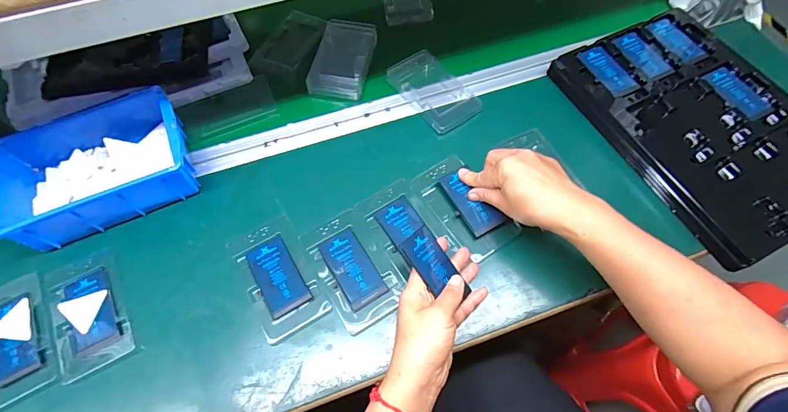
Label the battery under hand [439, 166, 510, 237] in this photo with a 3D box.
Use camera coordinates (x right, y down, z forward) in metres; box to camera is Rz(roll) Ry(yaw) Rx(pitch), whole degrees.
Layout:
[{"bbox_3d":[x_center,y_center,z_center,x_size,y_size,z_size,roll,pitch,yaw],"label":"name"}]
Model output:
[{"bbox_3d":[0.090,-0.006,0.460,0.037,0.005,0.086,-37,67,8],"label":"battery under hand"}]

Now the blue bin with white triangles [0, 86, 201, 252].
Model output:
[{"bbox_3d":[-0.350,-0.051,0.463,0.201,0.067,0.149,-24,65,-11],"label":"blue bin with white triangles"}]

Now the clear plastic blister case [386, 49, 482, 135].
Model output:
[{"bbox_3d":[0.056,-0.160,0.552,0.080,0.024,0.133,-32,67,-15],"label":"clear plastic blister case"}]

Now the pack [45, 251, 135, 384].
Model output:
[{"bbox_3d":[-0.327,0.114,0.418,0.070,0.009,0.121,-24,65,-11],"label":"pack"}]

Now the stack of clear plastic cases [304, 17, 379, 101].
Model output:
[{"bbox_3d":[-0.072,-0.212,0.566,0.077,0.029,0.133,8,63,5],"label":"stack of clear plastic cases"}]

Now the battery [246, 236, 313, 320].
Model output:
[{"bbox_3d":[-0.127,0.077,0.429,0.045,0.004,0.082,-29,66,-13],"label":"battery"}]

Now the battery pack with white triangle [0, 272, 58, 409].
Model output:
[{"bbox_3d":[-0.399,0.135,0.406,0.072,0.011,0.131,-25,65,-11],"label":"battery pack with white triangle"}]

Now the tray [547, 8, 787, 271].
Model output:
[{"bbox_3d":[0.393,-0.110,0.500,0.225,0.041,0.329,-24,65,-11],"label":"tray"}]

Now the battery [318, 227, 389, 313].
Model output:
[{"bbox_3d":[-0.046,0.069,0.434,0.044,0.004,0.087,-28,66,-13],"label":"battery"}]

